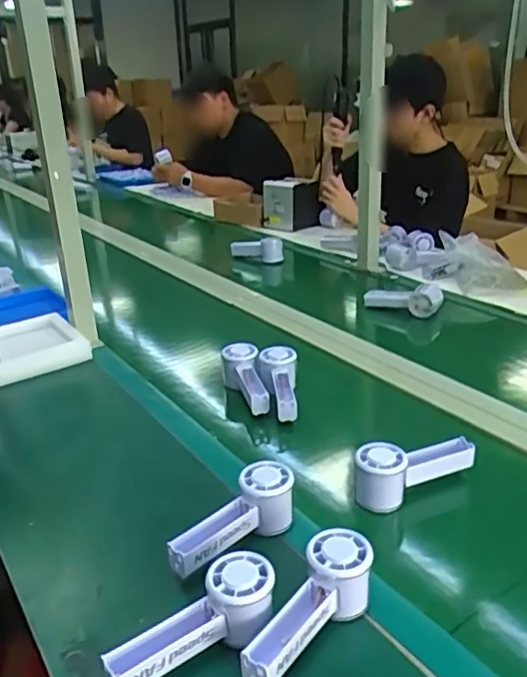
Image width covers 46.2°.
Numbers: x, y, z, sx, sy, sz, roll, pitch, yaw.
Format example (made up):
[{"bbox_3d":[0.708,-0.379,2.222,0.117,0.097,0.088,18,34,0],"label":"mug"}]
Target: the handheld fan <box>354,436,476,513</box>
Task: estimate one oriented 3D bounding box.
[{"bbox_3d":[0.177,0.145,0.715,0.151,0.060,0.048,-15,26,-26],"label":"handheld fan"}]

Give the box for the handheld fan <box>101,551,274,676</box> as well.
[{"bbox_3d":[-0.059,0.240,0.515,0.148,0.062,0.064,-13,25,-22],"label":"handheld fan"}]

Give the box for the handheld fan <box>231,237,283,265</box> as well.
[{"bbox_3d":[-0.017,-0.233,1.607,0.147,0.053,0.068,4,24,14],"label":"handheld fan"}]

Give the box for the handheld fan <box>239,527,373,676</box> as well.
[{"bbox_3d":[0.043,0.231,0.518,0.053,0.061,0.151,12,27,31],"label":"handheld fan"}]

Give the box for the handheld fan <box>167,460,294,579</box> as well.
[{"bbox_3d":[-0.034,0.181,0.630,0.152,0.052,0.054,-18,28,-33],"label":"handheld fan"}]

